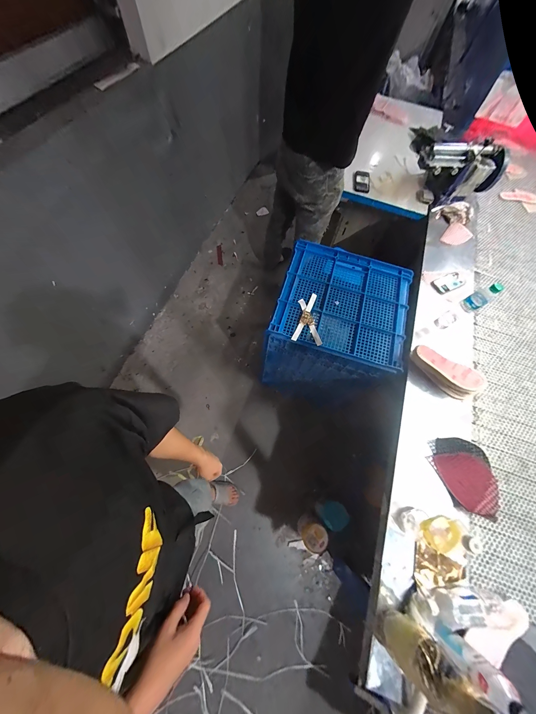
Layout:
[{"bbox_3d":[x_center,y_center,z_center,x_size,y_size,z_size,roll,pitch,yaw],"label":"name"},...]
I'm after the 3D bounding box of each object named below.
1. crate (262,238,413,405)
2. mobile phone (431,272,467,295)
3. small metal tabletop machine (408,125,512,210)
[{"bbox_3d":[0.308,-0.093,1.251,0.562,0.642,0.575,18,67,3],"label":"crate"},{"bbox_3d":[0.825,-0.338,1.052,0.148,0.017,0.077,-23,71,-13],"label":"mobile phone"},{"bbox_3d":[0.905,-0.921,1.173,0.412,0.262,0.175,4,69,-4],"label":"small metal tabletop machine"}]

